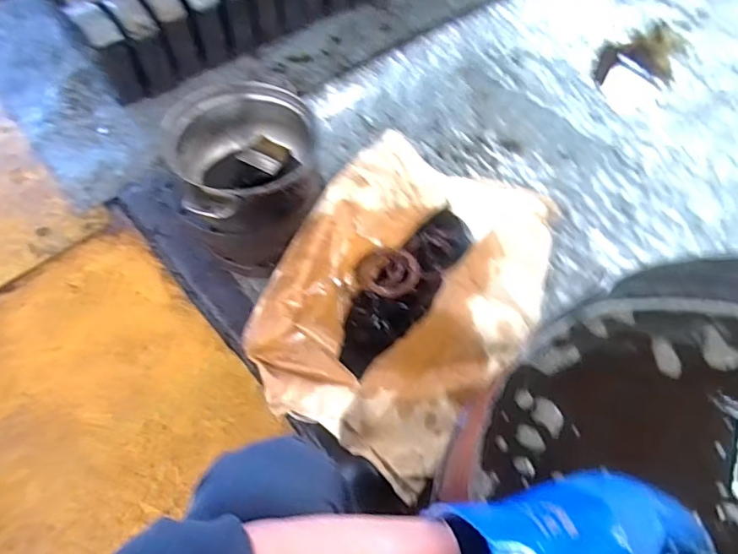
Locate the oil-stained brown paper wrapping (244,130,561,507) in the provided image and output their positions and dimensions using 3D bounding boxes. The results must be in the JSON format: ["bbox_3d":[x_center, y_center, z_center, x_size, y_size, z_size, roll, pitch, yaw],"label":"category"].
[{"bbox_3d":[0.064,0.009,0.874,0.405,0.112,0.561,26,63,13],"label":"oil-stained brown paper wrapping"}]

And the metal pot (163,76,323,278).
[{"bbox_3d":[-0.195,-0.155,0.885,0.218,0.240,0.222,0,60,0],"label":"metal pot"}]

